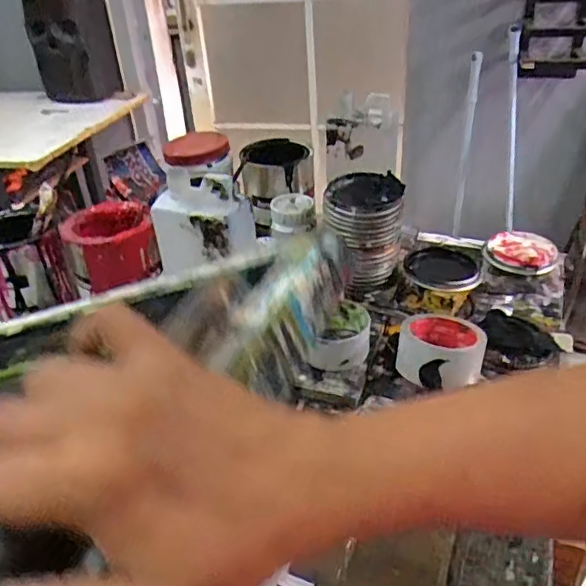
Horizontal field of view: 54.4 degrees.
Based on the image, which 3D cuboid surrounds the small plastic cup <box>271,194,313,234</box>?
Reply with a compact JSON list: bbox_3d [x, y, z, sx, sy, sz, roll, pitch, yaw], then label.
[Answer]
[{"bbox_3d":[-0.001,-0.112,0.793,0.059,0.034,0.056,-3,35,2],"label":"small plastic cup"}]

